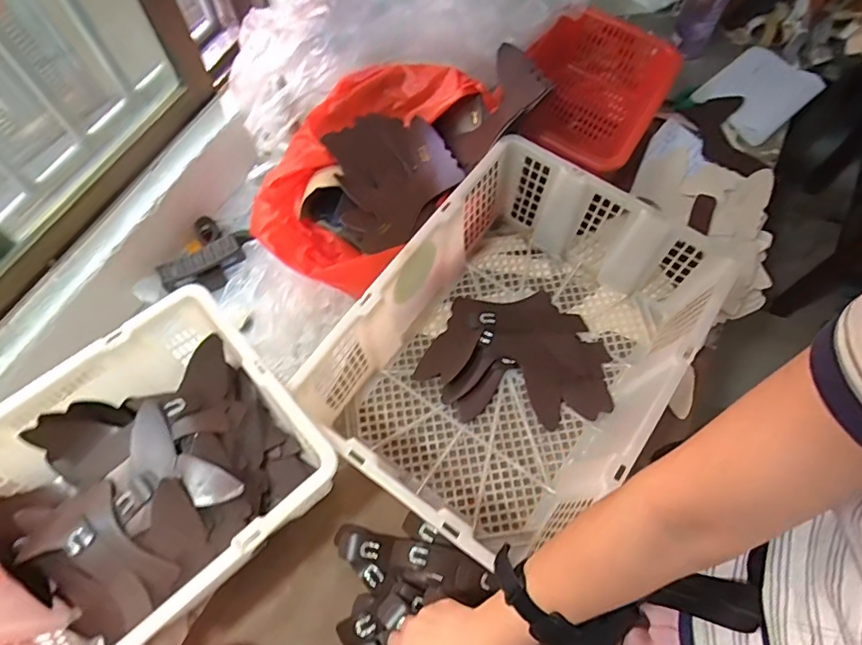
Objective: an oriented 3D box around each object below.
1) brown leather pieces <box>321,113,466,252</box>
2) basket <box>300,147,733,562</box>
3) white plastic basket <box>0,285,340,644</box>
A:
[{"bbox_3d":[-0.070,-0.226,0.787,0.181,0.061,0.226,37,70,15],"label":"brown leather pieces"},{"bbox_3d":[0.117,0.035,0.691,0.366,0.166,0.471,34,70,14],"label":"basket"},{"bbox_3d":[-0.327,0.195,0.599,0.381,0.169,0.289,-39,71,-16],"label":"white plastic basket"}]

